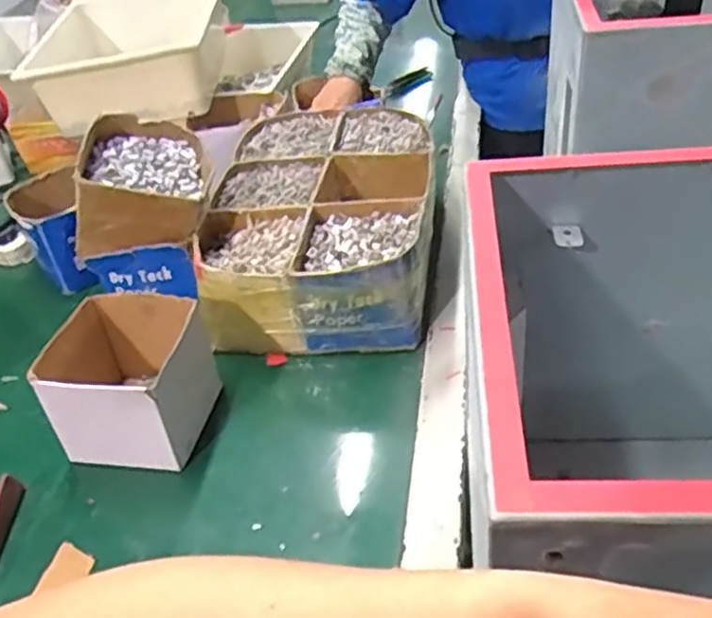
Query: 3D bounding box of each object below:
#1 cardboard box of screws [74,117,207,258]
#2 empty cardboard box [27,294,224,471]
[{"bbox_3d":[-0.256,-0.159,0.884,0.146,0.104,0.166,-4,39,5],"label":"cardboard box of screws"},{"bbox_3d":[-0.229,0.069,0.768,0.150,0.114,0.167,2,40,12],"label":"empty cardboard box"}]

